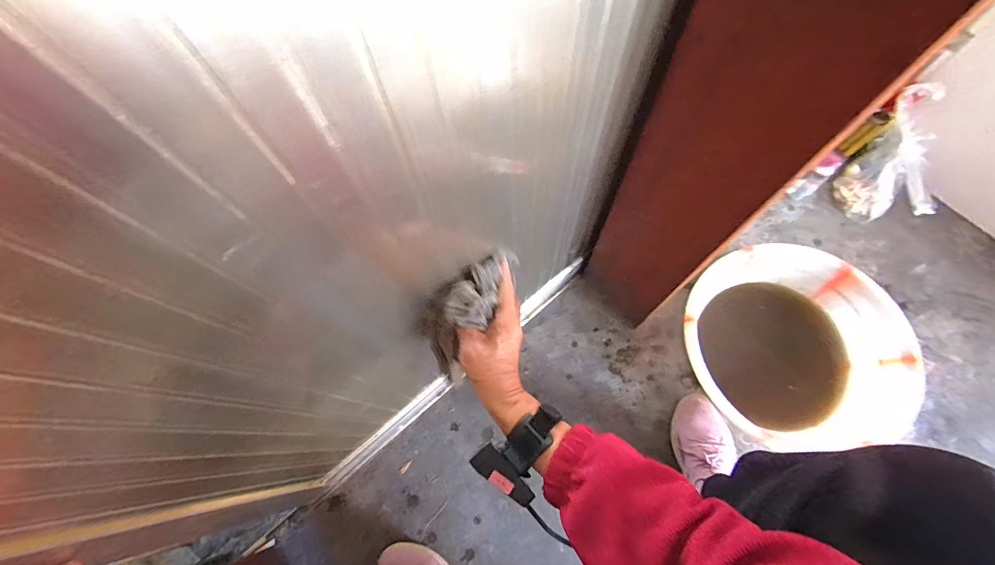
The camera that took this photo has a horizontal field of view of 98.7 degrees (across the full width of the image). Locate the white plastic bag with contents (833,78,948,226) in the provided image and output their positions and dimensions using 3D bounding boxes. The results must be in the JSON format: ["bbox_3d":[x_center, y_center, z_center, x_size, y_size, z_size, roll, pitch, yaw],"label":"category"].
[{"bbox_3d":[0.761,-0.218,0.816,0.077,0.246,0.206,-16,70,-4],"label":"white plastic bag with contents"}]

